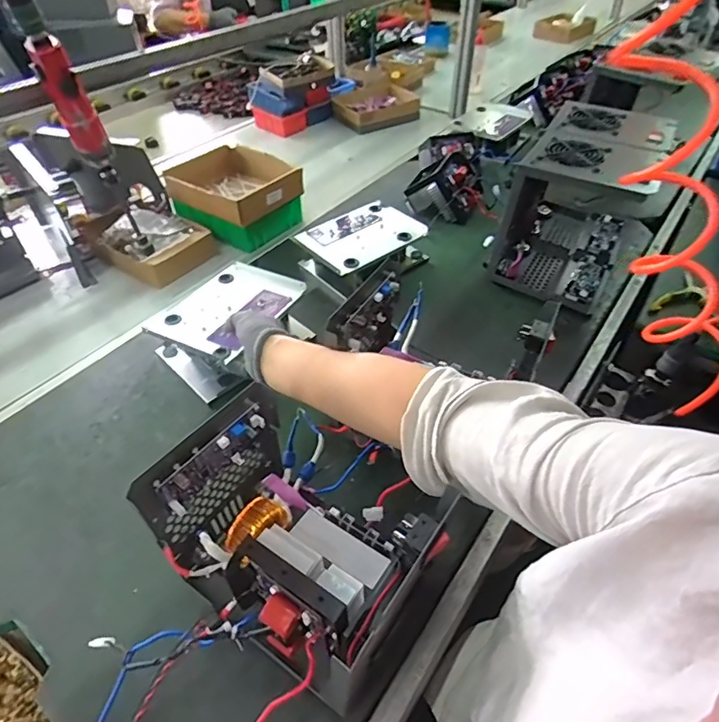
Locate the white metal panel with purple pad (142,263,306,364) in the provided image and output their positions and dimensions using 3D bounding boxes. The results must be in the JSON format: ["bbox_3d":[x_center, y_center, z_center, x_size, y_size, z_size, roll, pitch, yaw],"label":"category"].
[{"bbox_3d":[-0.198,-0.081,0.736,0.152,0.026,0.194,26,54,20],"label":"white metal panel with purple pad"}]

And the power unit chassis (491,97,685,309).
[{"bbox_3d":[0.394,-0.278,0.865,0.213,0.232,0.319,23,50,23],"label":"power unit chassis"}]

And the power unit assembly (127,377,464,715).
[{"bbox_3d":[-0.065,0.169,0.457,0.211,0.186,0.146,28,52,27],"label":"power unit assembly"}]

